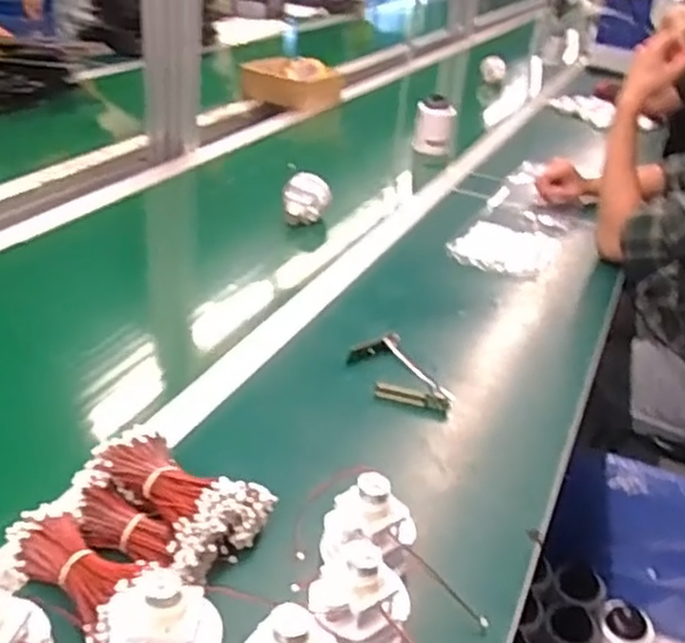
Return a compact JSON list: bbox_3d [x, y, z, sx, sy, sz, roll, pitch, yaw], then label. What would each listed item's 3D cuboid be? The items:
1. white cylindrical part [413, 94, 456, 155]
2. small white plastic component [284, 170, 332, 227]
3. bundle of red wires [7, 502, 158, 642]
[{"bbox_3d":[0.201,-0.430,1.661,0.078,0.117,0.071,8,30,0],"label":"white cylindrical part"},{"bbox_3d":[-0.059,-0.203,1.247,0.076,0.067,0.066,5,30,-4],"label":"small white plastic component"},{"bbox_3d":[-0.194,0.182,0.562,0.118,0.033,0.057,29,36,32],"label":"bundle of red wires"}]

